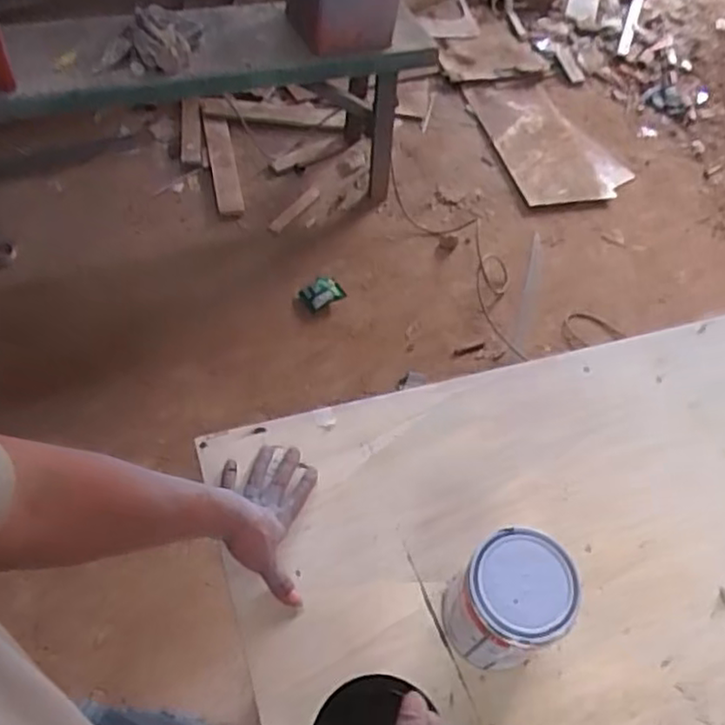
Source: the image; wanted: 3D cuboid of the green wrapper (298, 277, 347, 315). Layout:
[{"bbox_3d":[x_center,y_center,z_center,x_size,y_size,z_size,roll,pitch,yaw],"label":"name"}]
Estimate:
[{"bbox_3d":[-0.116,-0.207,1.968,0.121,0.038,0.093,-21,61,-21],"label":"green wrapper"}]

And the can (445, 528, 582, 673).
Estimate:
[{"bbox_3d":[0.145,0.240,0.678,0.105,0.118,0.103,-24,61,-23],"label":"can"}]

